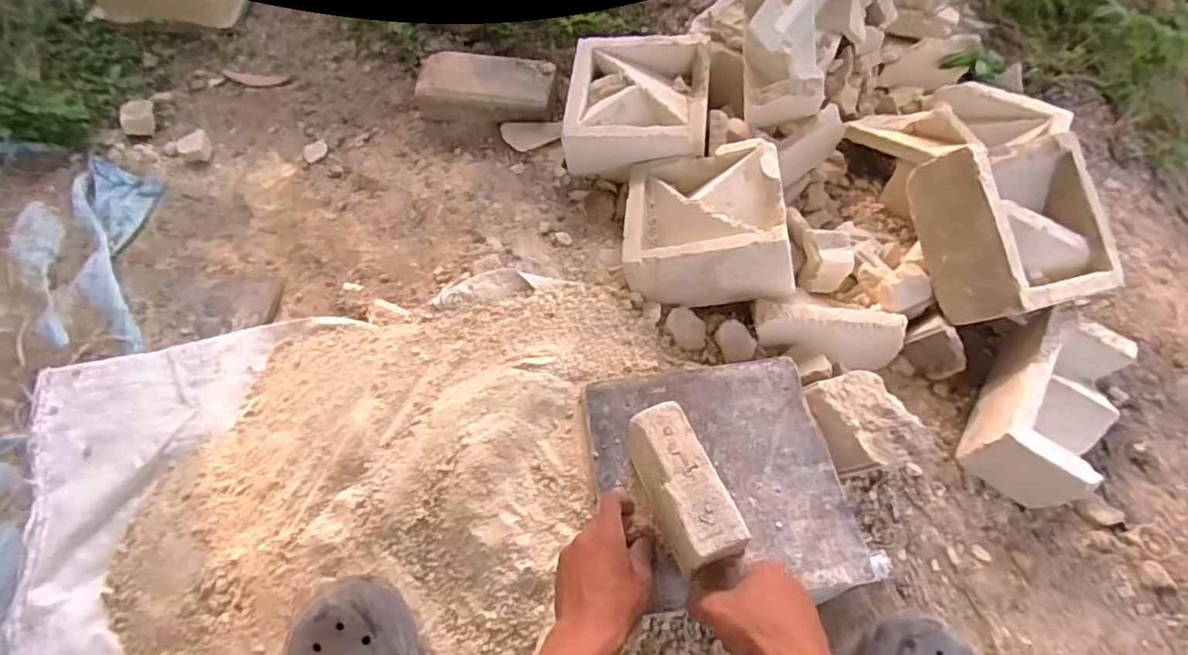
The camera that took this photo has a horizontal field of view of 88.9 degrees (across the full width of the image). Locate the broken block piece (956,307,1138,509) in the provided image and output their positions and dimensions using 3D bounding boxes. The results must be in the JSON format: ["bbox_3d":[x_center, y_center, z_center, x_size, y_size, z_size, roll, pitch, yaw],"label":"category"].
[{"bbox_3d":[0.518,0.093,0.702,0.098,0.117,0.192,31,62,16],"label":"broken block piece"}]

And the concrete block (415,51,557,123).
[{"bbox_3d":[-0.170,-0.371,0.965,0.218,0.079,0.089,2,59,-1],"label":"concrete block"}]

